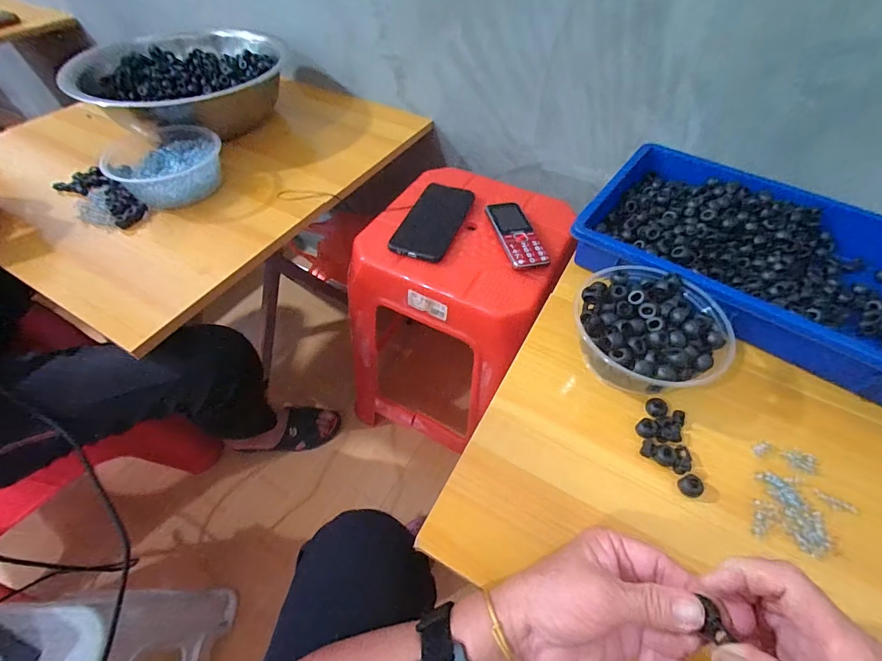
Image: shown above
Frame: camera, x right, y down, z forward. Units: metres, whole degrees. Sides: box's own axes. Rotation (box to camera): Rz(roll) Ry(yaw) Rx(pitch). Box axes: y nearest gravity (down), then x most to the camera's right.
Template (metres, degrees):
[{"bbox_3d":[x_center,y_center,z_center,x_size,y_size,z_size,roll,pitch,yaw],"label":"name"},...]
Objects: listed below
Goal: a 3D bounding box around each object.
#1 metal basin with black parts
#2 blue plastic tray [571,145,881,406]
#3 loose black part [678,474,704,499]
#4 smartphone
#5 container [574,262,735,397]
[{"bbox_3d":[-0.419,-0.409,0.645,0.257,0.087,0.259,15,54,10],"label":"metal basin with black parts"},{"bbox_3d":[0.359,-0.086,0.440,0.366,0.051,0.253,33,59,22],"label":"blue plastic tray"},{"bbox_3d":[0.202,0.126,0.316,0.015,0.013,0.017,-20,56,-16],"label":"loose black part"},{"bbox_3d":[-0.009,-0.162,0.565,0.078,0.013,0.165,17,55,11],"label":"smartphone"},{"bbox_3d":[0.190,0.005,0.372,0.128,0.063,0.125,1,53,-1],"label":"container"}]

